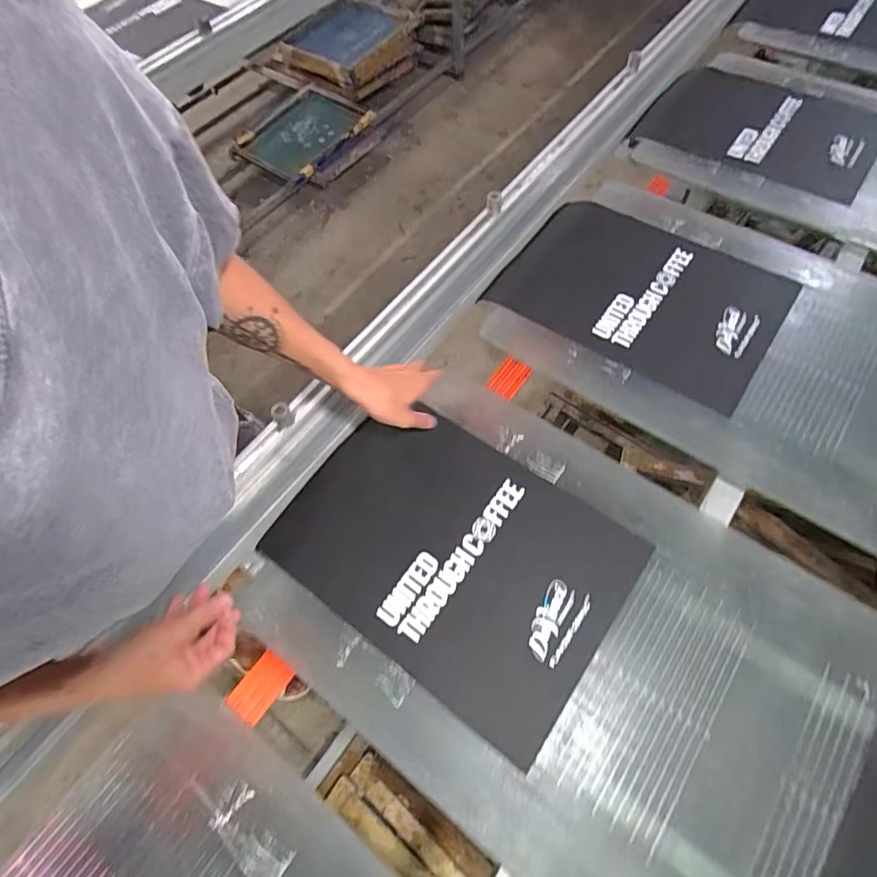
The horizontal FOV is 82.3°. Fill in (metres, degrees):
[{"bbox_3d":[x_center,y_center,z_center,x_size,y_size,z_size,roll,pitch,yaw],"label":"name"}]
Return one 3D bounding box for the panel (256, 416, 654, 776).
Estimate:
[{"bbox_3d":[0.010,0.141,0.639,0.414,0.019,0.289,31,68,20],"label":"panel"}]

